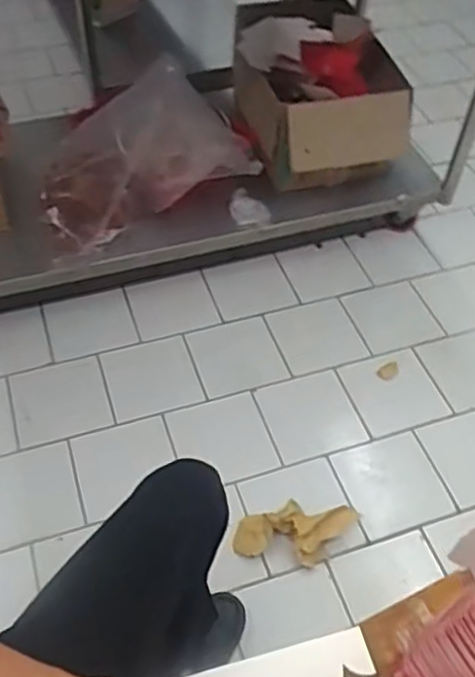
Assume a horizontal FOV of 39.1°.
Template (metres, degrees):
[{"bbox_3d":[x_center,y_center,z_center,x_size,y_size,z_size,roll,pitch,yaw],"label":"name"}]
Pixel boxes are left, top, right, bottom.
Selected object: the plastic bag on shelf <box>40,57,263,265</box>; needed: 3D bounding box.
[{"bbox_3d":[-0.208,-0.399,1.446,0.450,0.384,0.214,-20,55,-18],"label":"plastic bag on shelf"}]

